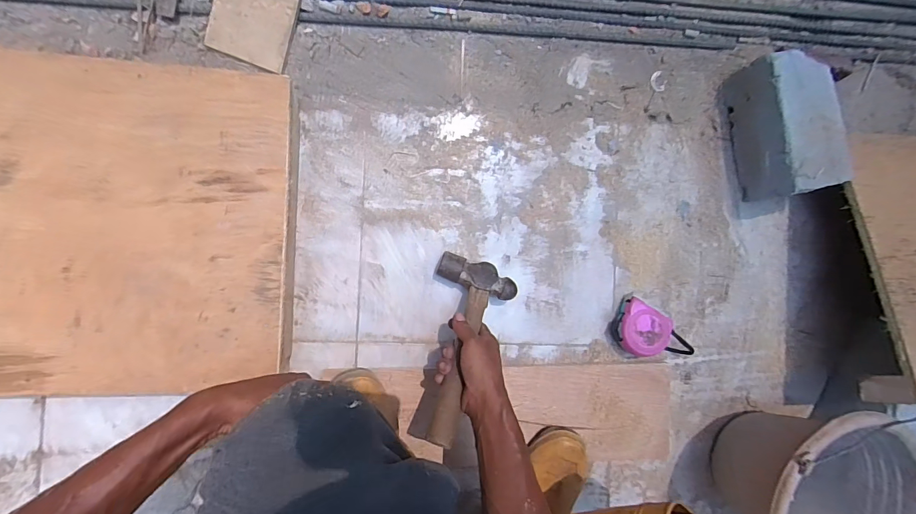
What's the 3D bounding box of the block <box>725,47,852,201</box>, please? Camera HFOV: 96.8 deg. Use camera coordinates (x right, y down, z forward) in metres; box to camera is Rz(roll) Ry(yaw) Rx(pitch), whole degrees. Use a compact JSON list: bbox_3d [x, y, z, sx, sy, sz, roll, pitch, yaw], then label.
[{"bbox_3d":[0.507,-0.203,0.639,0.108,0.102,0.210,-11,90,-8],"label":"block"}]

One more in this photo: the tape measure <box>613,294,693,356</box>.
[{"bbox_3d":[0.300,0.128,0.633,0.133,0.047,0.077,40,84,-5],"label":"tape measure"}]

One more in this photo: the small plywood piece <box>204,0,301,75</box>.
[{"bbox_3d":[-0.285,-0.331,0.567,0.106,0.008,0.114,18,98,-9],"label":"small plywood piece"}]

